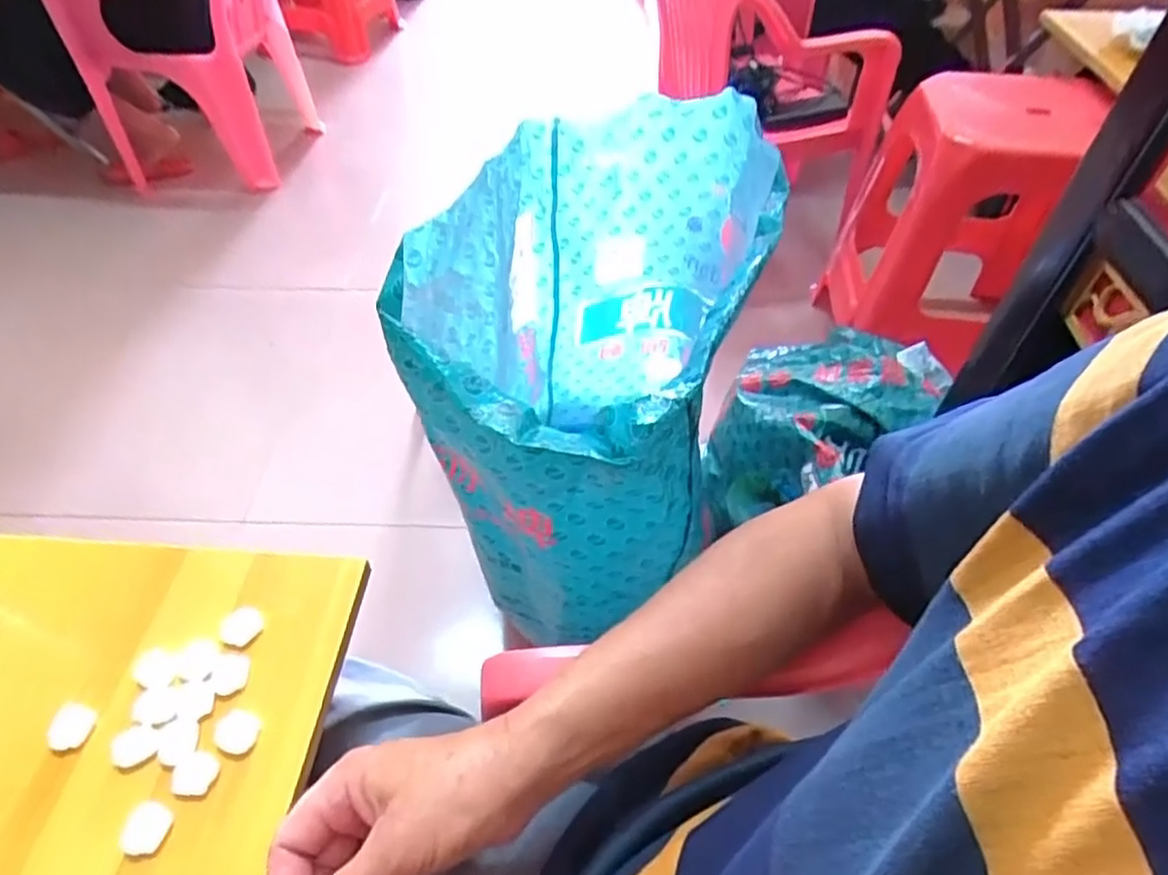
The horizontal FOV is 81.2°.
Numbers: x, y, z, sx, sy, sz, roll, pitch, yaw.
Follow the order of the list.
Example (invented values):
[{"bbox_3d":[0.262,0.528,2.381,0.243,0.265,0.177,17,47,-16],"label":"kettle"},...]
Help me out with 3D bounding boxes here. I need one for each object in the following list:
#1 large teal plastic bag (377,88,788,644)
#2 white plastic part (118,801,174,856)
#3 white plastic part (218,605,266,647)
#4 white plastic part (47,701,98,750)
[{"bbox_3d":[0.018,-0.052,0.629,0.227,0.380,0.380,15,51,13],"label":"large teal plastic bag"},{"bbox_3d":[-0.226,0.200,0.350,0.021,0.008,0.023,0,49,0],"label":"white plastic part"},{"bbox_3d":[-0.211,0.117,0.420,0.023,0.005,0.024,0,49,0],"label":"white plastic part"},{"bbox_3d":[-0.288,0.162,0.381,0.019,0.009,0.024,11,50,10],"label":"white plastic part"}]

